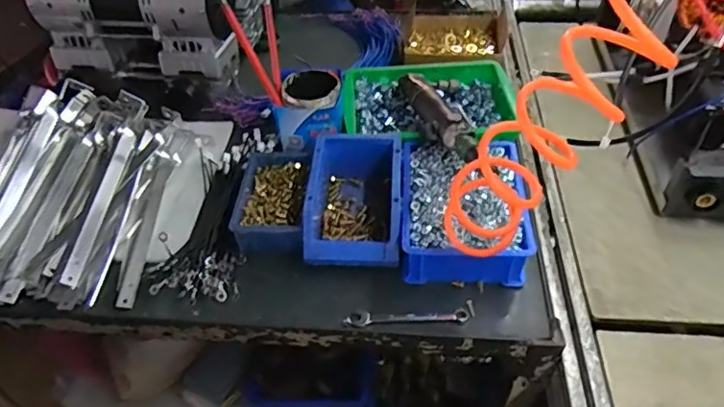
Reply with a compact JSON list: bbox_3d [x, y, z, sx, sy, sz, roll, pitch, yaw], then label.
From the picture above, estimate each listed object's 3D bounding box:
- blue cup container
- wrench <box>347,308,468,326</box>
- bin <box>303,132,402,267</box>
[{"bbox_3d":[-0.076,-0.134,0.794,0.095,0.086,0.107,-2,45,0],"label":"blue cup container"},{"bbox_3d":[0.049,0.127,0.608,0.137,0.009,0.018,-2,47,0],"label":"wrench"},{"bbox_3d":[-0.008,-0.011,0.694,0.113,0.068,0.196,2,46,4],"label":"bin"}]

